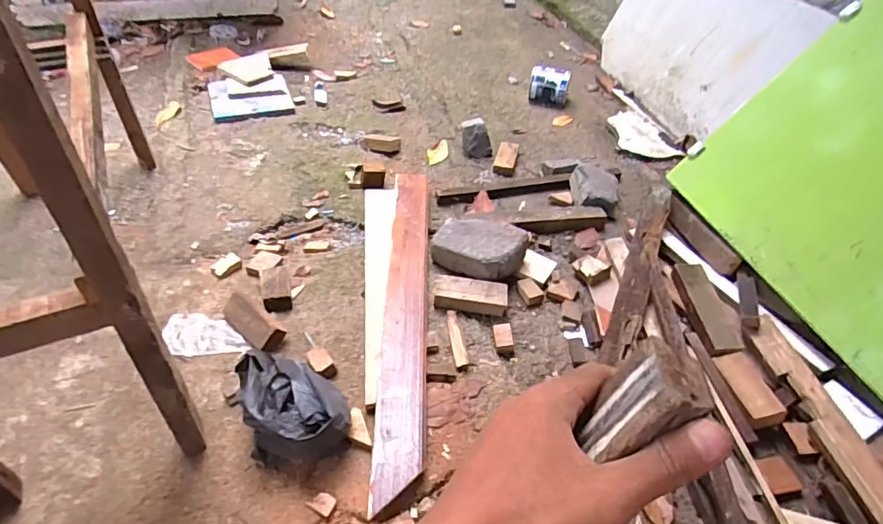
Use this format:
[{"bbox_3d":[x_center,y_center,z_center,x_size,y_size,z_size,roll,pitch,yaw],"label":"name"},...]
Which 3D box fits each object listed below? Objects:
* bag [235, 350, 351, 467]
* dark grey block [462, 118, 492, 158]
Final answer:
[{"bbox_3d":[-0.251,0.234,0.900,0.165,0.120,0.208,-11,47,-14],"label":"bag"},{"bbox_3d":[0.107,-0.376,1.567,0.093,0.097,0.072,-2,46,-5],"label":"dark grey block"}]

